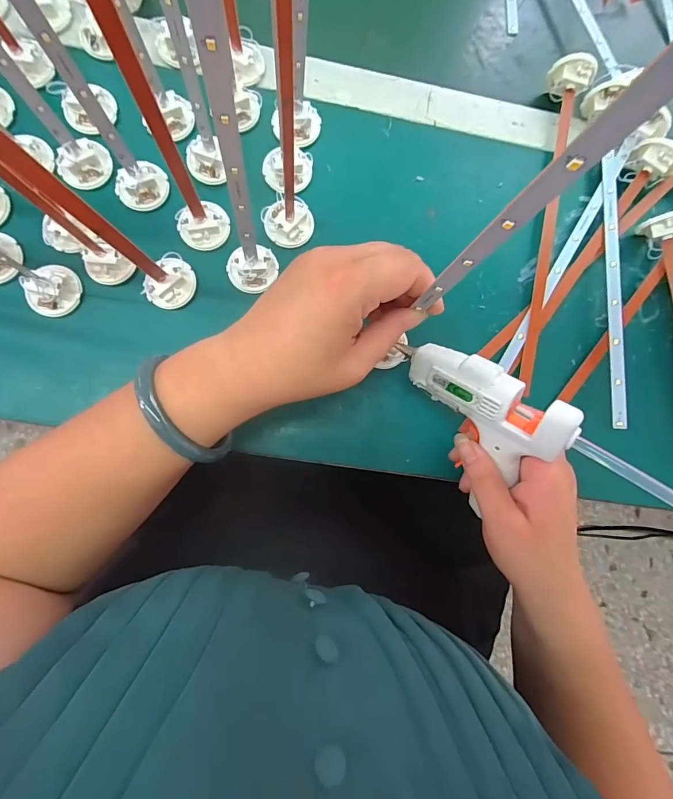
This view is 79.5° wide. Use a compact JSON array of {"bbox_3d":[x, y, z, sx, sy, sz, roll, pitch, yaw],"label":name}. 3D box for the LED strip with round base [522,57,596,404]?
[{"bbox_3d":[0.177,-0.148,0.339,0.028,0.029,0.284,11,85,-5],"label":"LED strip with round base"}]

